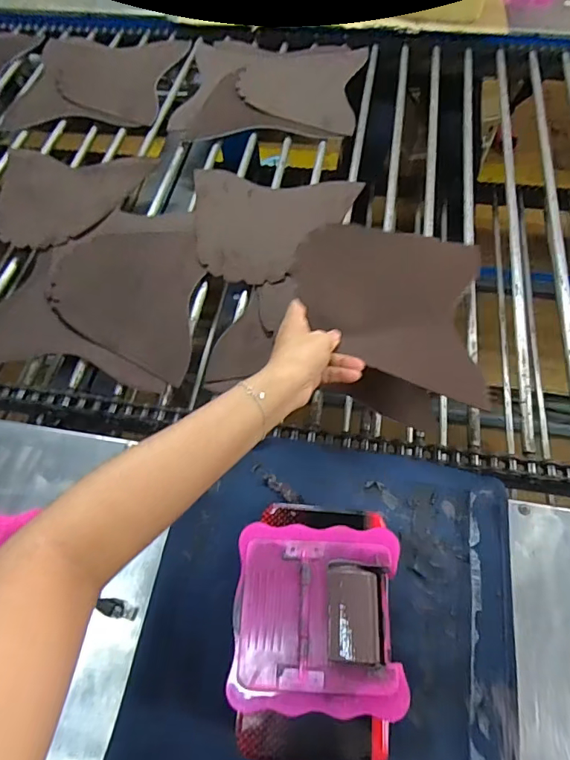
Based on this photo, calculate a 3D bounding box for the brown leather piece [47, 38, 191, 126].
[{"bbox_3d":[-0.346,-0.569,0.889,0.283,0.009,0.257,8,61,7],"label":"brown leather piece"}]

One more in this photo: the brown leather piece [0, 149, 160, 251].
[{"bbox_3d":[-0.330,-0.275,0.721,0.217,0.011,0.212,2,59,-4],"label":"brown leather piece"}]

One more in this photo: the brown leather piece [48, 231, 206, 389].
[{"bbox_3d":[-0.211,-0.110,0.615,0.193,0.007,0.230,2,61,3],"label":"brown leather piece"}]

